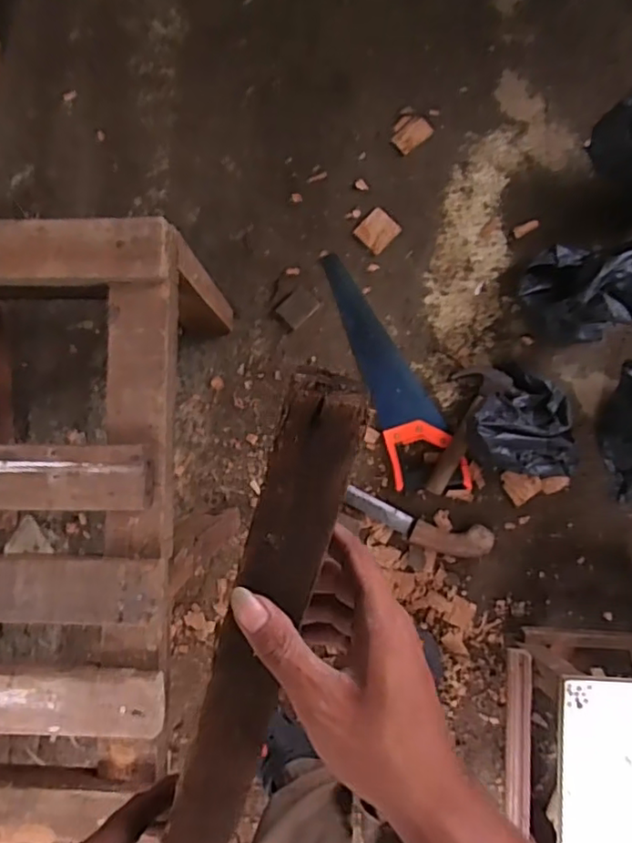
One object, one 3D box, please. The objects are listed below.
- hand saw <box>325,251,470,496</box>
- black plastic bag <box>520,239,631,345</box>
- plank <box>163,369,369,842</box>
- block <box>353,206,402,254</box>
[{"bbox_3d":[0.124,-0.080,0.970,0.106,0.032,0.418,-20,87,1],"label":"hand saw"},{"bbox_3d":[0.425,-0.208,0.910,0.215,0.119,0.151,-8,88,2],"label":"black plastic bag"},{"bbox_3d":[-0.033,0.127,0.319,0.039,0.024,0.313,16,105,3],"label":"plank"},{"bbox_3d":[0.101,-0.313,0.990,0.058,0.006,0.056,-45,87,0],"label":"block"}]

